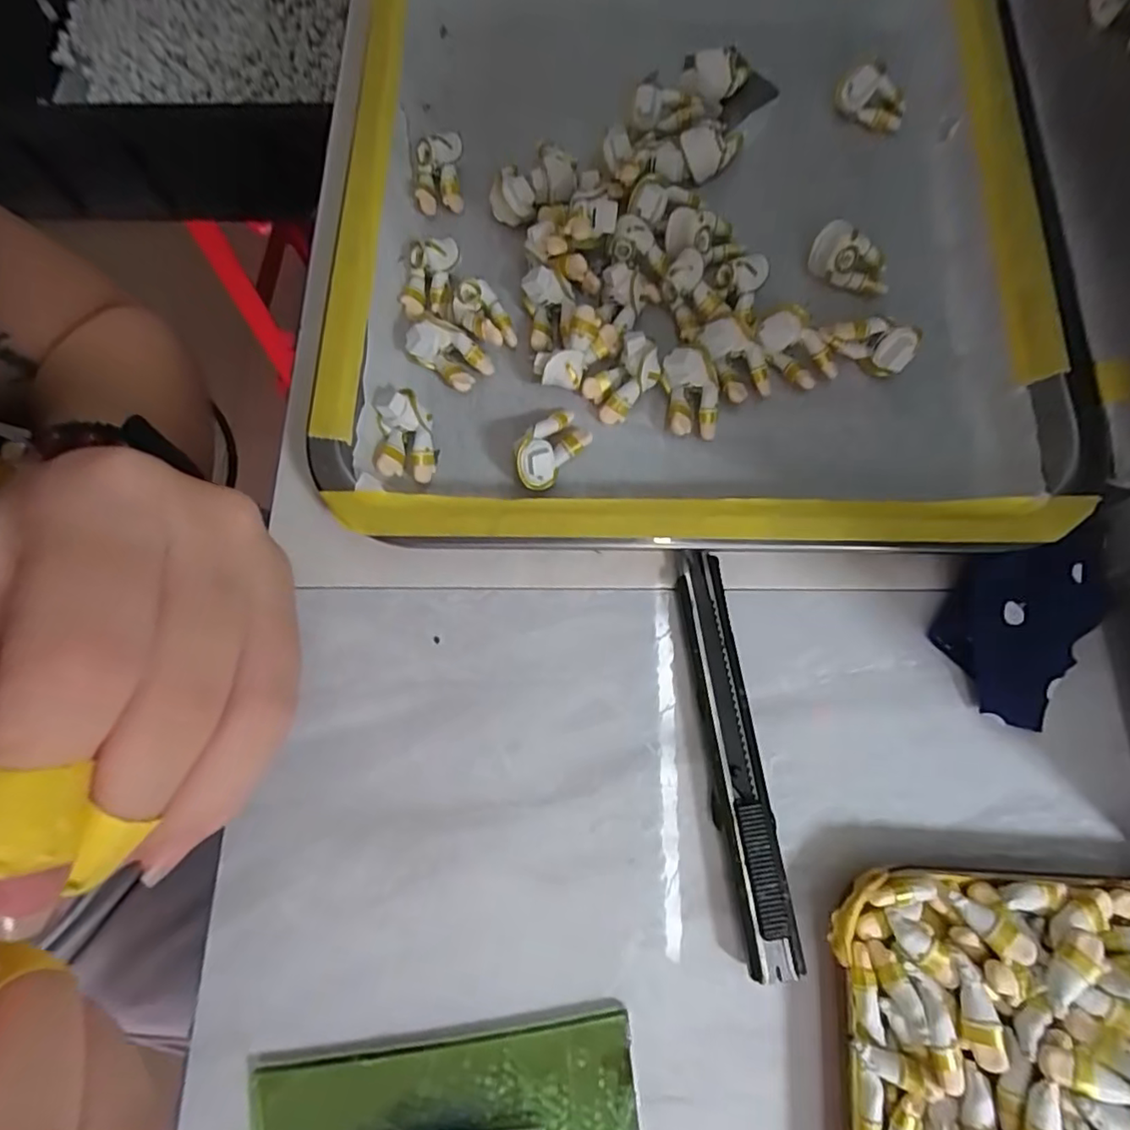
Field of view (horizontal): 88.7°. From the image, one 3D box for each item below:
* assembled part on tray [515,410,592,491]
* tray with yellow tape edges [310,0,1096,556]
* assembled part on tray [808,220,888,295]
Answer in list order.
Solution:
[{"bbox_3d":[-0.005,-0.041,0.203,0.016,0.016,0.030,36,79,10],"label":"assembled part on tray"},{"bbox_3d":[0.043,-0.171,0.232,0.249,0.023,0.328,2,75,2],"label":"tray with yellow tape edges"},{"bbox_3d":[0.108,-0.114,0.216,0.031,0.017,0.012,24,77,8],"label":"assembled part on tray"}]

